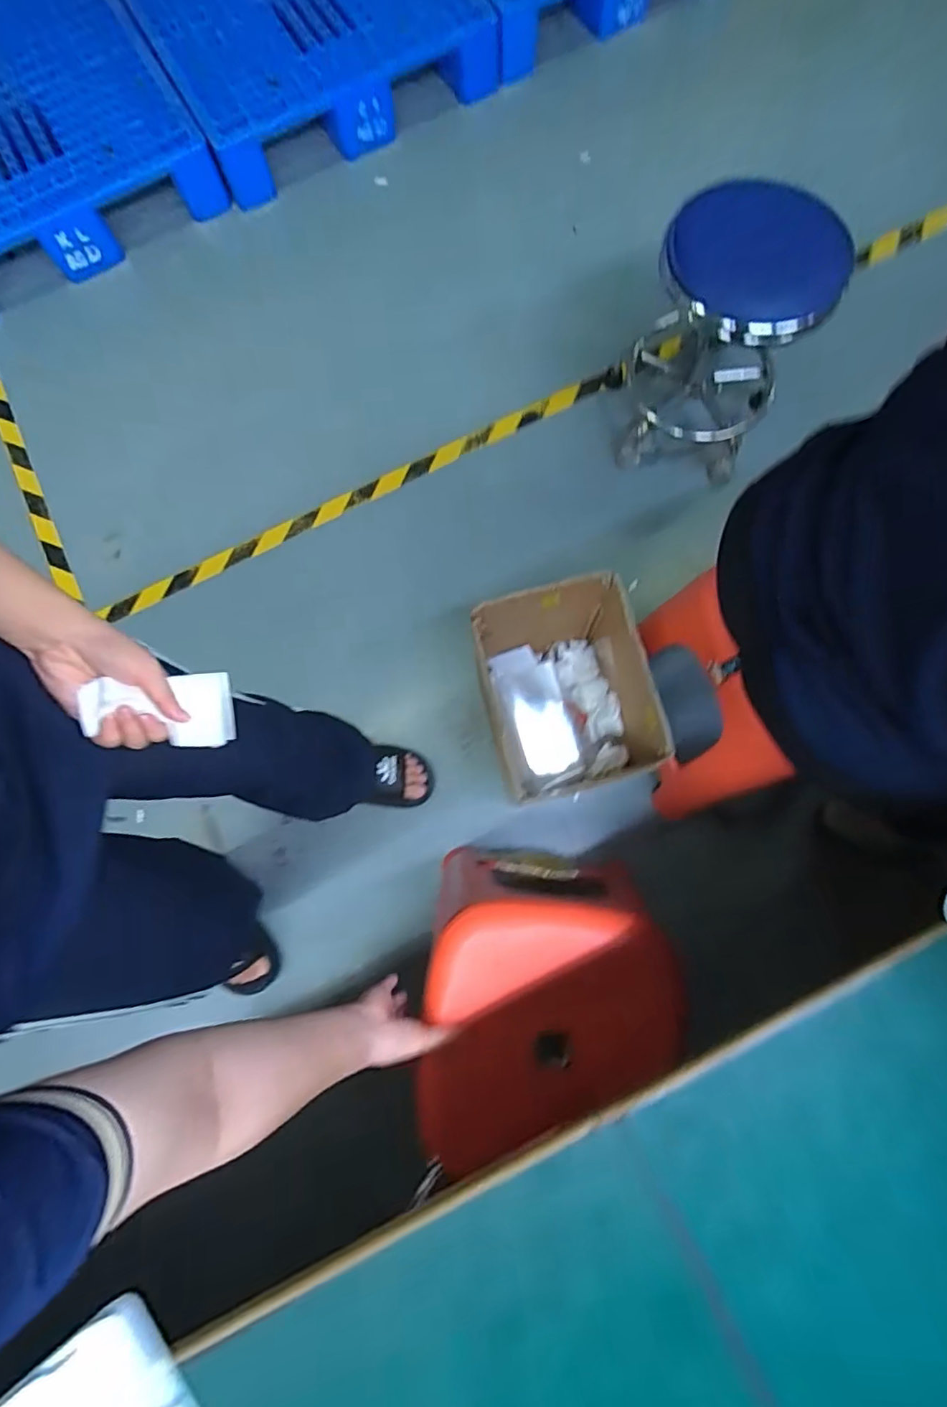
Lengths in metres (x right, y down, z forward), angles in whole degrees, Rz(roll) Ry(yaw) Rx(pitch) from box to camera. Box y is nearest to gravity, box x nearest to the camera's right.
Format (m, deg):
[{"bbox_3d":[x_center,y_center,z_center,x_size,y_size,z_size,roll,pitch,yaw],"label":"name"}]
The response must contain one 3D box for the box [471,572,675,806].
[{"bbox_3d":[0.148,-0.001,0.987,0.264,0.320,0.312,-7,77,1],"label":"box"}]

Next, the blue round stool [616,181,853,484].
[{"bbox_3d":[0.473,-0.695,1.090,0.305,0.398,0.300,21,79,7],"label":"blue round stool"}]

